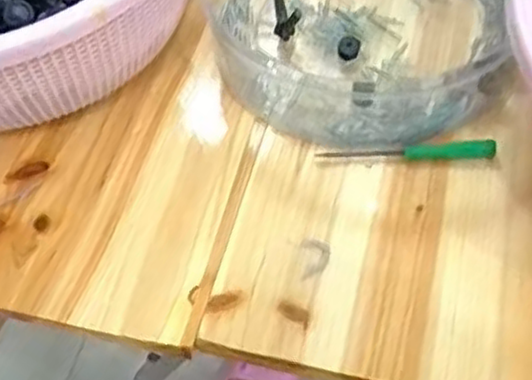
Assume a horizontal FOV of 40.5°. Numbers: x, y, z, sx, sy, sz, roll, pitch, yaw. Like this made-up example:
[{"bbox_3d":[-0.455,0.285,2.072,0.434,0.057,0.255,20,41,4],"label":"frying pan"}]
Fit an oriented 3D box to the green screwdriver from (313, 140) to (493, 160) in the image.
[{"bbox_3d":[0.079,-0.022,0.402,0.096,0.010,0.008,1,56,6],"label":"green screwdriver"}]

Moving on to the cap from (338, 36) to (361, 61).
[{"bbox_3d":[0.051,-0.088,0.441,0.014,0.011,0.012,1,56,6],"label":"cap"}]

